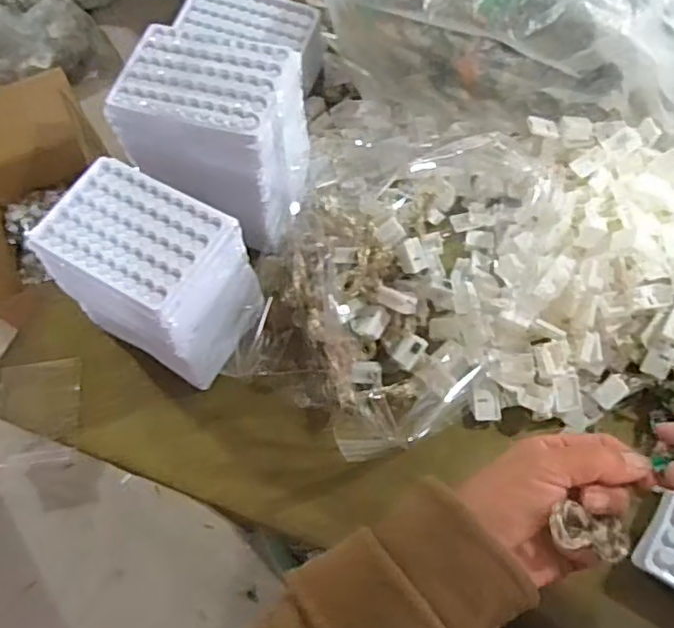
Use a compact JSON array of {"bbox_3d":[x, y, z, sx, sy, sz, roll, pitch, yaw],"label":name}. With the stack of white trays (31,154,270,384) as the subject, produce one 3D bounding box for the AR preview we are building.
[{"bbox_3d":[-0.142,-0.030,0.511,0.131,0.122,0.095,27,69,15],"label":"stack of white trays"}]

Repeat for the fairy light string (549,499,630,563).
[{"bbox_3d":[0.136,0.117,0.340,0.057,0.010,0.022,25,63,-27],"label":"fairy light string"}]

